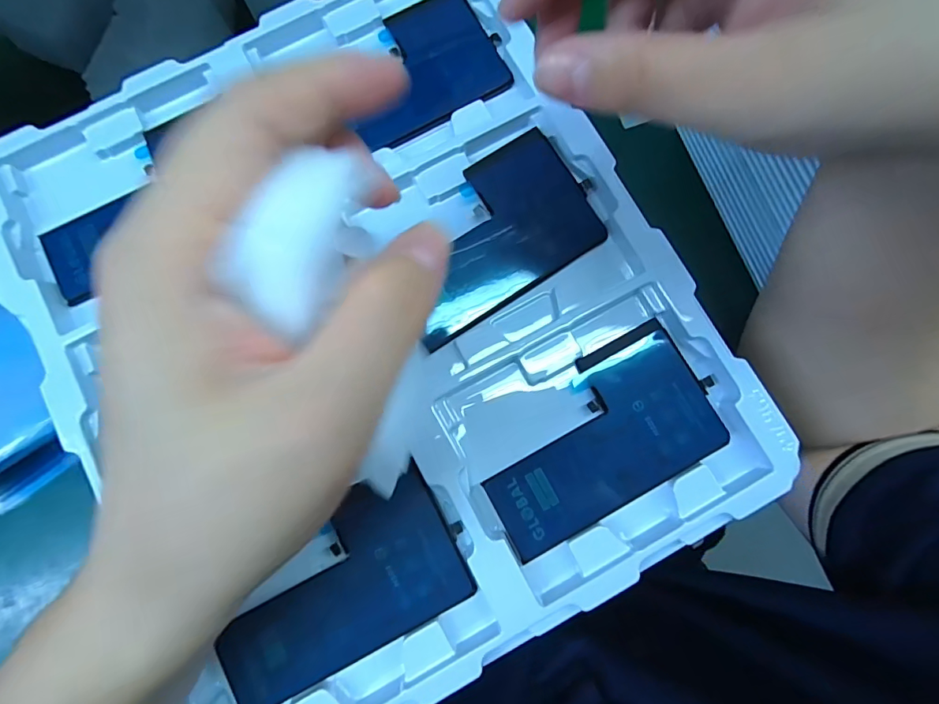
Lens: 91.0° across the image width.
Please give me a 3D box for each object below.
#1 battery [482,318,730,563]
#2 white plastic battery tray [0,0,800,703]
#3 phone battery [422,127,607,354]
[{"bbox_3d":[0.057,0.038,0.210,0.110,0.005,0.064,-28,80,-4],"label":"battery"},{"bbox_3d":[-0.050,-0.016,0.217,0.274,0.023,0.313,-29,80,-4],"label":"white plastic battery tray"},{"bbox_3d":[0.009,-0.056,0.222,0.101,0.004,0.065,-33,86,-4],"label":"phone battery"}]

